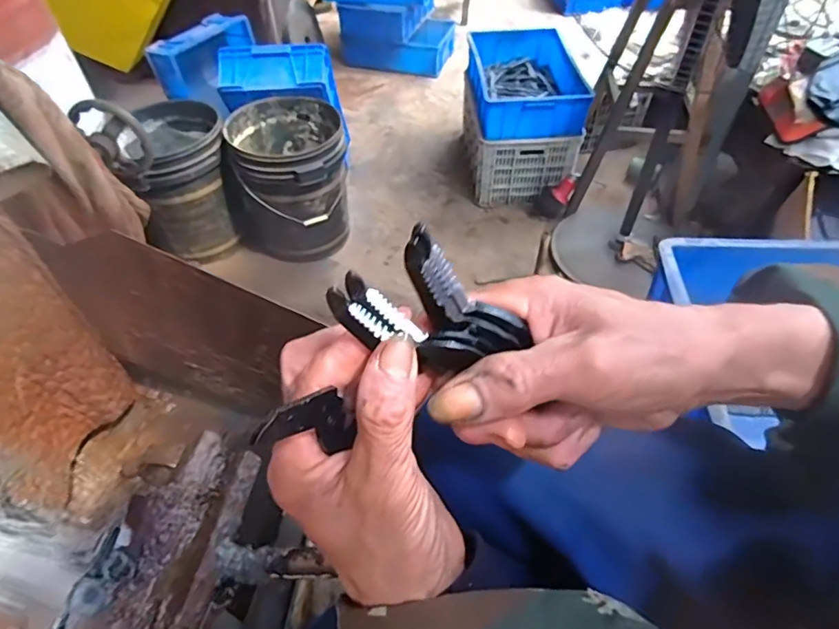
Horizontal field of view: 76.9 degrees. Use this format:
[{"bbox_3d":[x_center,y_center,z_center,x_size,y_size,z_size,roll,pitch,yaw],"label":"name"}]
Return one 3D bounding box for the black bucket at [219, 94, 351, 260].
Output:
[{"bbox_3d":[-0.432,-0.429,1.775,0.384,0.426,0.368,0,49,-1],"label":"black bucket"}]

